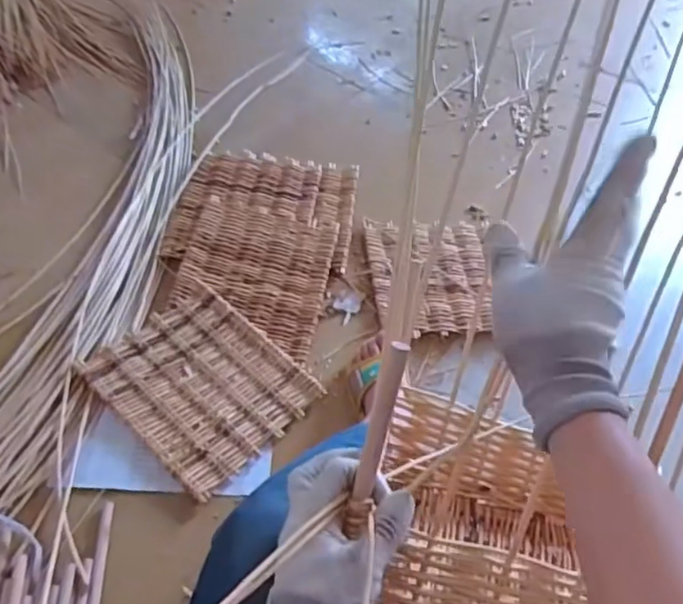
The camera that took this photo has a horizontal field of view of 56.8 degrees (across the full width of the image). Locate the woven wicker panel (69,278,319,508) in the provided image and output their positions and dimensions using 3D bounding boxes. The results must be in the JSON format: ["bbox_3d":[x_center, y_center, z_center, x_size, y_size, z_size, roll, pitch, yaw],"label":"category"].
[{"bbox_3d":[-0.223,0.126,1.011,0.299,0.015,0.256,38,58,18],"label":"woven wicker panel"}]

